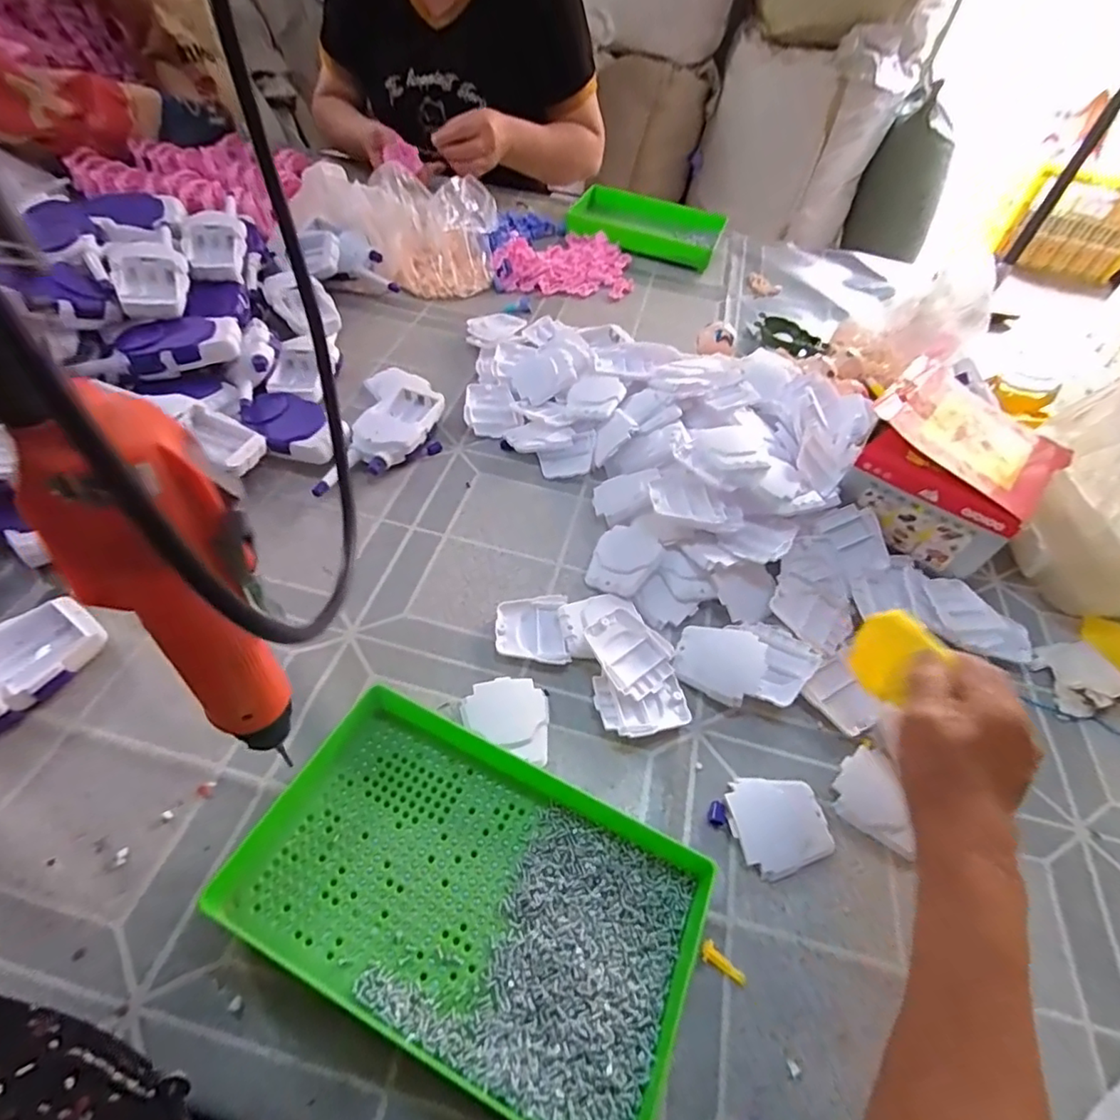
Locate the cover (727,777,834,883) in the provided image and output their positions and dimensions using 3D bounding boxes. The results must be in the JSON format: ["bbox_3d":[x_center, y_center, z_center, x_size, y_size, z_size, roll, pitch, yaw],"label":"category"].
[{"bbox_3d":[0.149,0.178,0.391,0.067,0.007,0.061,-10,52,-14],"label":"cover"}]

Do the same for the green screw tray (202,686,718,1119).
[{"bbox_3d":[-0.048,0.190,0.323,0.250,0.030,0.147,23,52,13],"label":"green screw tray"}]

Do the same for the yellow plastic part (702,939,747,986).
[{"bbox_3d":[0.096,0.238,0.336,0.011,0.004,0.028,-35,61,-30],"label":"yellow plastic part"}]

